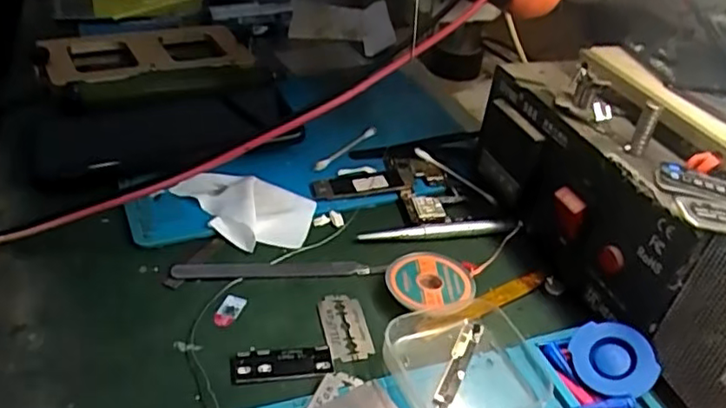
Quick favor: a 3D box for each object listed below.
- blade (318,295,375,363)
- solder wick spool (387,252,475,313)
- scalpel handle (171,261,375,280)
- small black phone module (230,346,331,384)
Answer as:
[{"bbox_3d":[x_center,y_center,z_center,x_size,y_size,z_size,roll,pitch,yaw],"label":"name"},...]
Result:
[{"bbox_3d":[-0.009,0.060,0.305,0.023,0.004,0.041,2,36,-16],"label":"blade"},{"bbox_3d":[0.036,0.041,0.323,0.047,0.012,0.044,4,35,-3],"label":"solder wick spool"},{"bbox_3d":[-0.049,0.034,0.331,0.101,0.004,0.013,-1,36,-11],"label":"scalpel handle"},{"bbox_3d":[-0.036,0.071,0.281,0.044,0.004,0.016,-2,36,-11],"label":"small black phone module"}]

